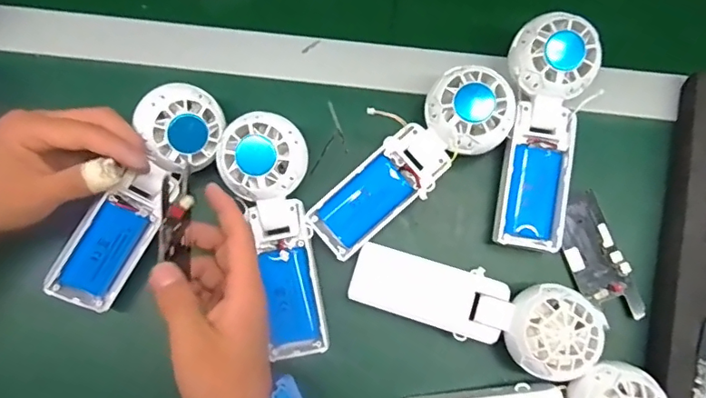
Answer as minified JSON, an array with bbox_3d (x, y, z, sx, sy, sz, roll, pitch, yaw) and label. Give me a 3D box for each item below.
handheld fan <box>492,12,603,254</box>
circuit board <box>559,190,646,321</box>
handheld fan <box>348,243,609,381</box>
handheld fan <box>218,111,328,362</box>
[{"bbox_3d":[0.142,-0.049,0.386,0.055,0.029,0.168,7,95,1],"label":"handheld fan"},{"bbox_3d":[0.186,0.047,0.395,0.039,0.009,0.094,-21,79,-5],"label":"circuit board"},{"bbox_3d":[0.084,0.076,0.363,0.168,0.030,0.057,15,78,16],"label":"handheld fan"},{"bbox_3d":[-0.053,0.025,0.370,0.054,0.025,0.170,-11,94,-3],"label":"handheld fan"}]

